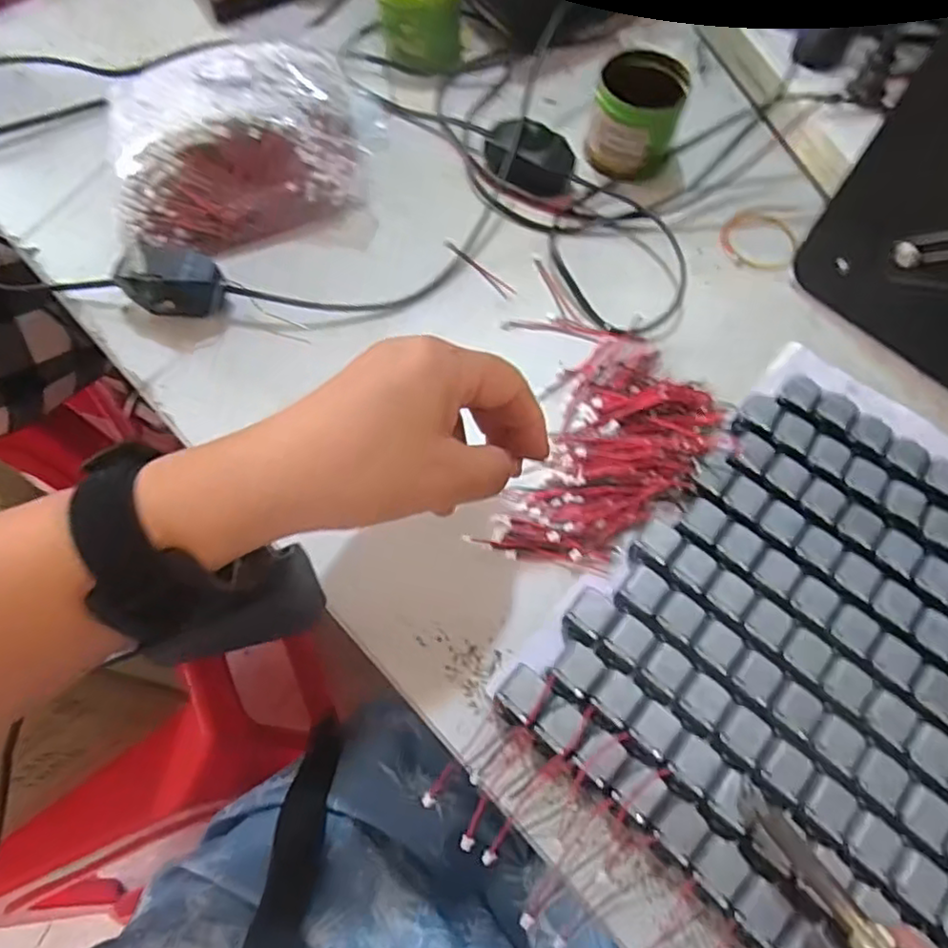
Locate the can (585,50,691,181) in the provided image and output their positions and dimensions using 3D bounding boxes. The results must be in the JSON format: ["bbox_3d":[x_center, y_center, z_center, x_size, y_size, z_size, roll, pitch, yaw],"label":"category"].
[{"bbox_3d":[0.100,-0.222,0.406,0.053,0.045,0.058,0,65,0],"label":"can"}]

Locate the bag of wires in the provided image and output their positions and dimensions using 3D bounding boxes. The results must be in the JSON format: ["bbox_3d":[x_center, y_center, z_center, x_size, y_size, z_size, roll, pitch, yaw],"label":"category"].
[{"bbox_3d":[-0.142,-0.205,0.399,0.167,0.049,0.135,-9,66,-4],"label":"bag of wires"}]

